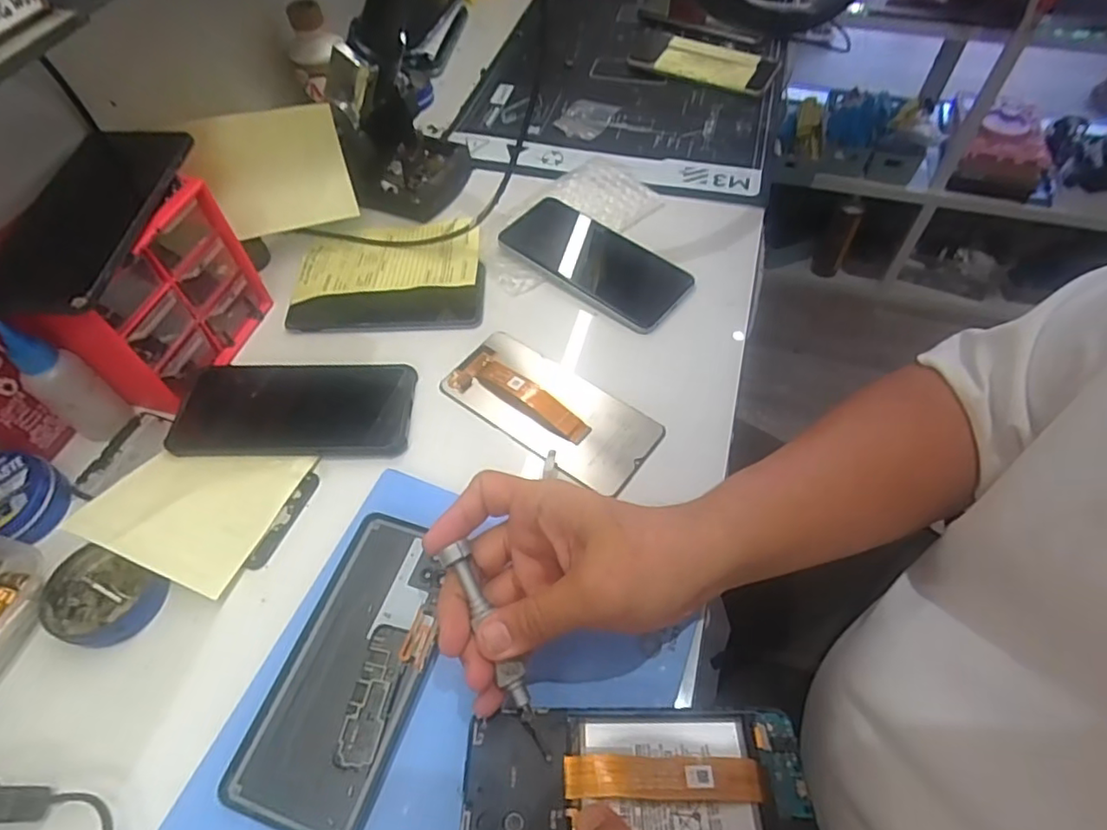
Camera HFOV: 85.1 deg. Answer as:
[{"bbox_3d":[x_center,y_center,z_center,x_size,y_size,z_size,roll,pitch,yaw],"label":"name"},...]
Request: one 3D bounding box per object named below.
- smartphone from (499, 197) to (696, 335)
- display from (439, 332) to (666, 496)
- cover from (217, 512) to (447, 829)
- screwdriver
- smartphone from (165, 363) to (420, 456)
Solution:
[{"bbox_3d":[0.037,-0.134,0.517,0.164,0.010,0.081,35,63,21],"label":"smartphone"},{"bbox_3d":[-0.004,-0.009,0.436,0.158,0.009,0.069,34,62,20],"label":"display"},{"bbox_3d":[-0.108,0.137,0.335,0.078,0.008,0.160,16,58,11],"label":"cover"},{"bbox_3d":[-0.027,0.115,0.299,0.015,0.020,0.110,-24,77,-16],"label":"screwdriver"},{"bbox_3d":[-0.188,-0.005,0.444,0.166,0.012,0.080,-1,56,-1],"label":"smartphone"}]

